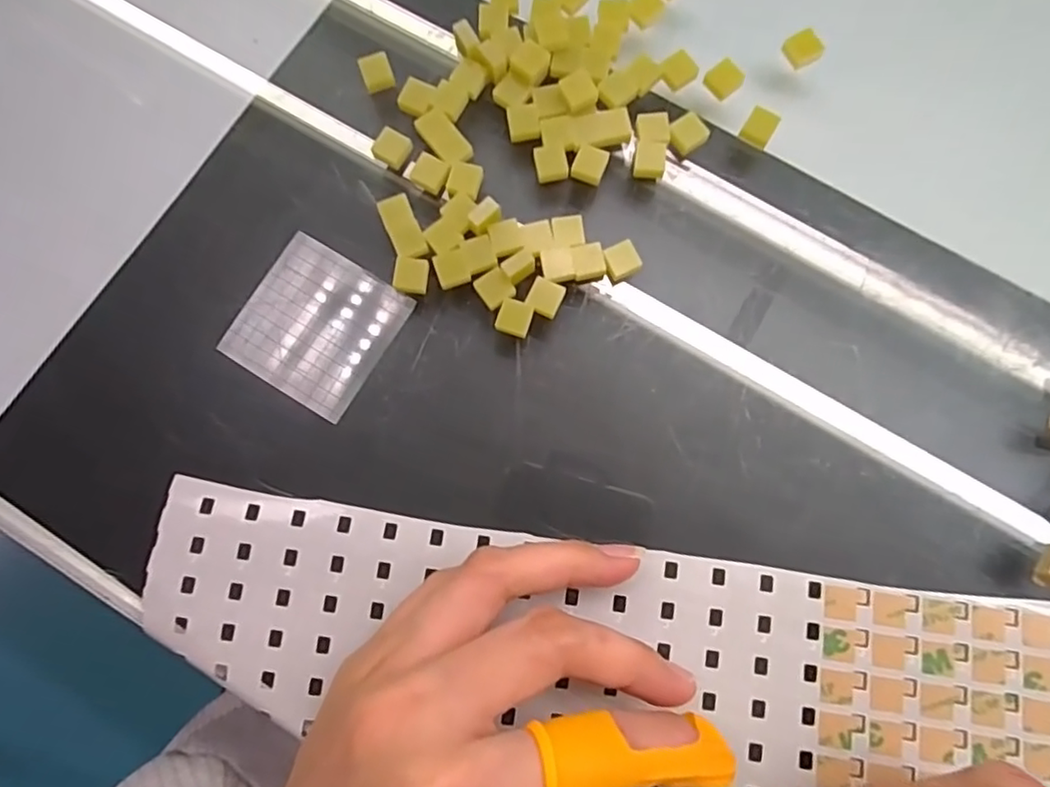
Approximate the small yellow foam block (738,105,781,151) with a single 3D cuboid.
[{"bbox_3d":[0.080,-0.091,0.212,0.010,0.005,0.011,31,82,6],"label":"small yellow foam block"}]

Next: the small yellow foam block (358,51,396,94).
[{"bbox_3d":[-0.052,-0.113,0.218,0.011,0.006,0.012,-19,80,-3],"label":"small yellow foam block"}]

